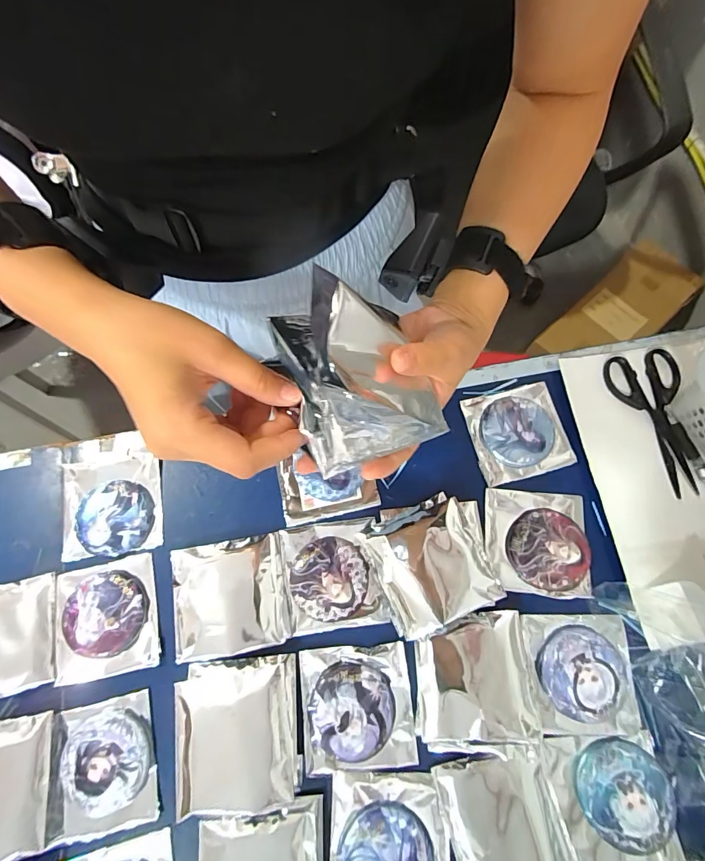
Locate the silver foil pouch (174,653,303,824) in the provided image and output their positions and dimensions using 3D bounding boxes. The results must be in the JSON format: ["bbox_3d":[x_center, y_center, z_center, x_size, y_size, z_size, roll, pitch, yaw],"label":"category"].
[{"bbox_3d":[-0.096,0.248,0.342,0.099,0.032,0.100,-7,74,0],"label":"silver foil pouch"}]

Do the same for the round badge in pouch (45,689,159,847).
[{"bbox_3d":[-0.214,0.283,0.348,0.086,0.008,0.093,-13,74,-2],"label":"round badge in pouch"}]

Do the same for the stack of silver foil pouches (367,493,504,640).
[{"bbox_3d":[0.075,0.115,0.373,0.107,0.039,0.102,-19,74,-4],"label":"stack of silver foil pouches"}]

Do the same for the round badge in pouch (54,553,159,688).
[{"bbox_3d":[-0.231,0.174,0.382,0.092,0.010,0.098,-13,74,-2],"label":"round badge in pouch"}]

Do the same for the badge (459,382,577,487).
[{"bbox_3d":[0.170,0.000,0.423,0.094,0.007,0.093,-14,74,-2],"label":"badge"}]

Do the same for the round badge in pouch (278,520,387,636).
[{"bbox_3d":[-0.019,0.135,0.385,0.088,0.011,0.096,-10,74,-1],"label":"round badge in pouch"}]

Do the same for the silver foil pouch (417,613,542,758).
[{"bbox_3d":[0.100,0.213,0.348,0.092,0.035,0.105,-2,74,1],"label":"silver foil pouch"}]

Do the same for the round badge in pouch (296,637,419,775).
[{"bbox_3d":[0.003,0.240,0.357,0.094,0.008,0.094,-6,74,0],"label":"round badge in pouch"}]

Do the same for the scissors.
[{"bbox_3d":[0.320,-0.013,0.421,0.076,0.009,0.148,-17,74,-3],"label":"scissors"}]

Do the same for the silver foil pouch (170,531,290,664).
[{"bbox_3d":[-0.112,0.150,0.378,0.096,0.019,0.095,-11,74,-1],"label":"silver foil pouch"}]

